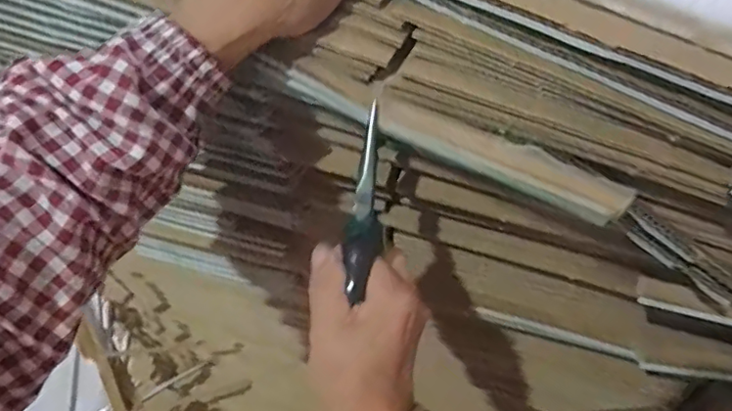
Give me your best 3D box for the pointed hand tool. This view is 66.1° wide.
[{"bbox_3d":[0.001,-0.002,0.332,0.023,0.026,0.108,5,84,-1],"label":"pointed hand tool"}]

